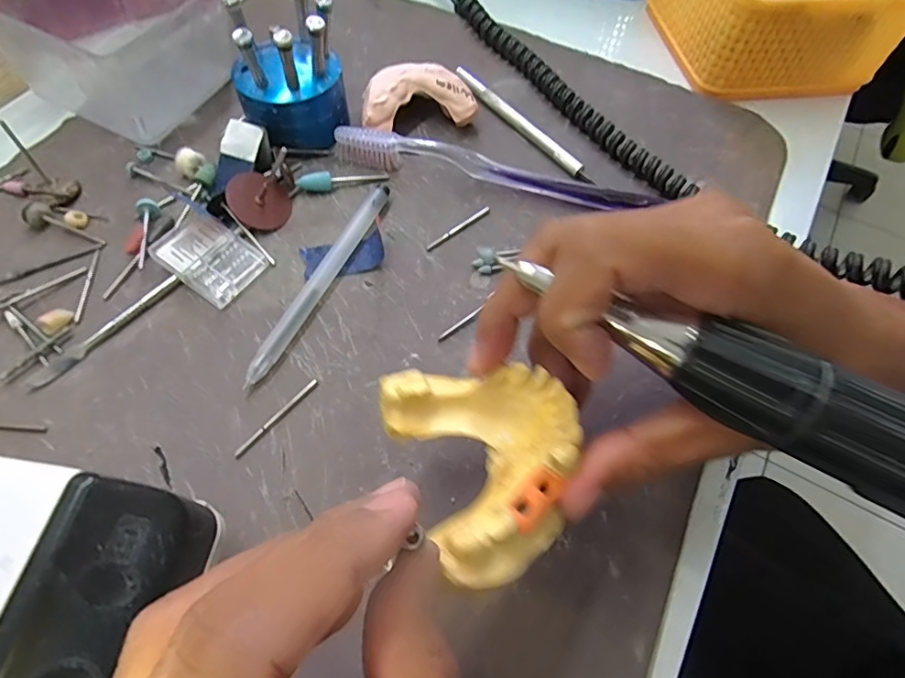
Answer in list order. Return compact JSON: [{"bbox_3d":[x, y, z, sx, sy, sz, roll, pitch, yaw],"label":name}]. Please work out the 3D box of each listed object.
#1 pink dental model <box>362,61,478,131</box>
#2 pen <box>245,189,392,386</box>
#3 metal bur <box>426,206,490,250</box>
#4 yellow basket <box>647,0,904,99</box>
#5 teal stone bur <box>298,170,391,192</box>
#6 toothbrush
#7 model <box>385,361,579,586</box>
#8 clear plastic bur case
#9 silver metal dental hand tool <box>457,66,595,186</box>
[{"bbox_3d":[-0.022,-0.141,0.309,0.065,0.028,0.039,-12,62,-9],"label":"pink dental model"},{"bbox_3d":[-0.063,-0.030,0.252,0.010,0.008,0.123,23,62,10],"label":"pen"},{"bbox_3d":[0.004,-0.060,0.275,0.044,0.004,0.004,-37,69,-20],"label":"metal bur"},{"bbox_3d":[0.220,-0.235,0.353,0.130,0.061,0.130,-6,61,-6],"label":"yellow basket"},{"bbox_3d":[-0.060,-0.089,0.285,0.050,0.010,0.007,-10,62,-8],"label":"teal stone bur"},{"bbox_3d":[0.020,-0.094,0.286,0.175,0.019,0.012,13,61,4],"label":"toothbrush"},{"bbox_3d":[0.012,0.035,0.163,0.053,0.026,0.071,-19,64,-13],"label":"model"},{"bbox_3d":[-0.119,-0.040,0.254,0.047,0.010,0.034,33,64,14],"label":"clear plastic bur case"},{"bbox_3d":[0.042,-0.131,0.316,0.007,0.010,0.121,-34,68,-19],"label":"silver metal dental hand tool"}]

